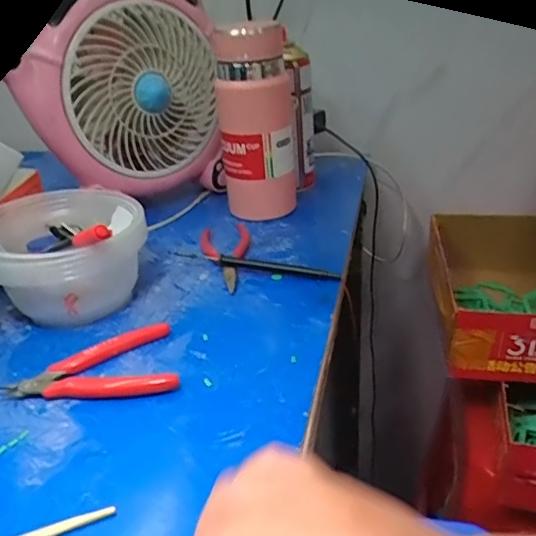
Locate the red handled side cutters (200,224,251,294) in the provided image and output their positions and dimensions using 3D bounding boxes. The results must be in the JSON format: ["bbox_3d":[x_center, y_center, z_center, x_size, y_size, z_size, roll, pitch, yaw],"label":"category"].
[{"bbox_3d":[-0.041,-0.013,0.547,0.051,0.015,0.121,-6,29,-3],"label":"red handled side cutters"}]

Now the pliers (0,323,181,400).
[{"bbox_3d":[-0.127,0.069,0.413,0.120,0.015,0.072,-6,29,-3],"label":"pliers"}]

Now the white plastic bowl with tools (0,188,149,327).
[{"bbox_3d":[-0.169,-0.012,0.484,0.120,0.092,0.114,-3,29,2],"label":"white plastic bowl with tools"}]

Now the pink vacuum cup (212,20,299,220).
[{"bbox_3d":[-0.010,-0.153,0.599,0.080,0.200,0.065,-4,29,2],"label":"pink vacuum cup"}]

